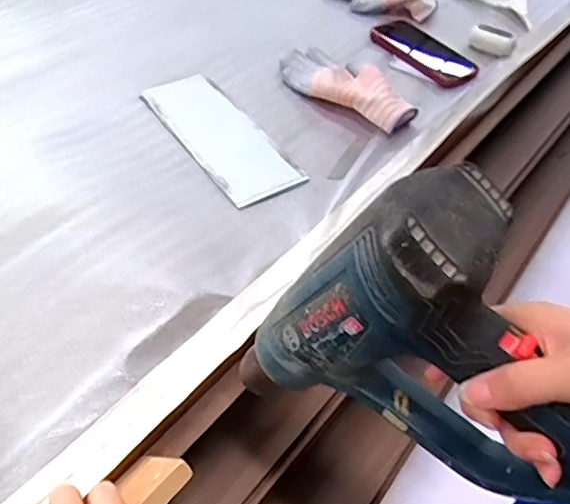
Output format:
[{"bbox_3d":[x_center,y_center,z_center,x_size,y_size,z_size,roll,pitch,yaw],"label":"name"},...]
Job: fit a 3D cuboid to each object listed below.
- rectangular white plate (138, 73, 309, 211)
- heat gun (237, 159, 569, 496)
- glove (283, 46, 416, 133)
[{"bbox_3d":[-0.076,-0.143,0.690,0.098,0.013,0.231,-23,56,-27],"label":"rectangular white plate"},{"bbox_3d":[0.096,0.067,0.353,0.197,0.187,0.088,40,51,-1],"label":"heat gun"},{"bbox_3d":[0.079,-0.226,0.772,0.102,0.041,0.206,-25,57,-28],"label":"glove"}]

